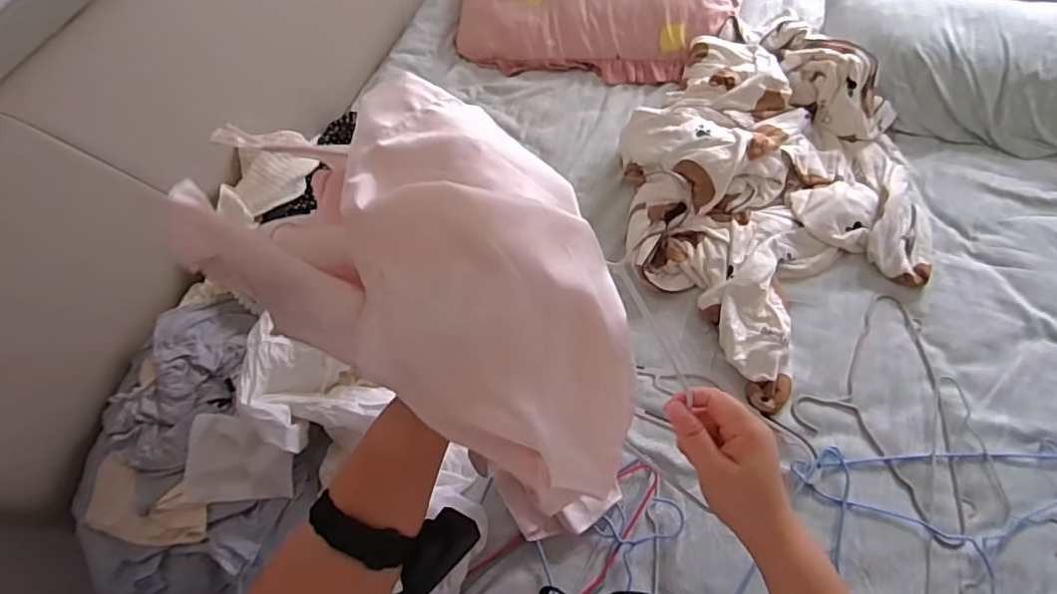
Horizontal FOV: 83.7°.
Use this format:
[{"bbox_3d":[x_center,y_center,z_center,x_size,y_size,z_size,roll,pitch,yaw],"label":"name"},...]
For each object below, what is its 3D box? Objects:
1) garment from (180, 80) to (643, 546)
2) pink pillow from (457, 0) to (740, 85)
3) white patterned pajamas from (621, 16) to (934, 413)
[{"bbox_3d":[-0.075,-0.032,0.387,0.363,0.118,0.177,34,71,15],"label":"garment"},{"bbox_3d":[0.173,-0.725,1.443,0.684,0.123,0.407,7,61,9],"label":"pink pillow"},{"bbox_3d":[0.471,-0.265,1.138,0.708,0.103,0.661,-36,63,-15],"label":"white patterned pajamas"}]

